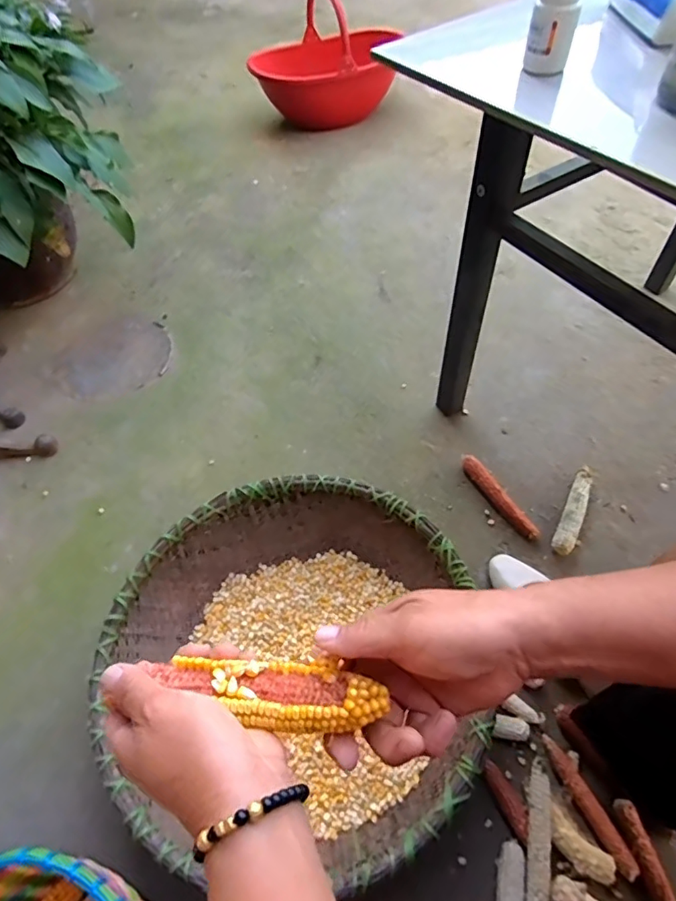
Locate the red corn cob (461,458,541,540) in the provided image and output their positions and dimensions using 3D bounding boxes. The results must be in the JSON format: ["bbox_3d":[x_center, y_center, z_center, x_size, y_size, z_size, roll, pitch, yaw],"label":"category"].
[{"bbox_3d":[0.279,0.080,0.895,0.032,0.026,0.178,-28,59,-16],"label":"red corn cob"}]

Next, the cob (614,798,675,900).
[{"bbox_3d":[0.374,0.512,0.591,0.022,0.017,0.183,-10,56,-5],"label":"cob"}]

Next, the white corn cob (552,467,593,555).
[{"bbox_3d":[0.405,0.101,0.879,0.032,0.034,0.169,24,60,17],"label":"white corn cob"}]

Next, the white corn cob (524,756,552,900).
[{"bbox_3d":[0.241,0.470,0.611,0.027,0.034,0.174,8,56,7],"label":"white corn cob"}]

